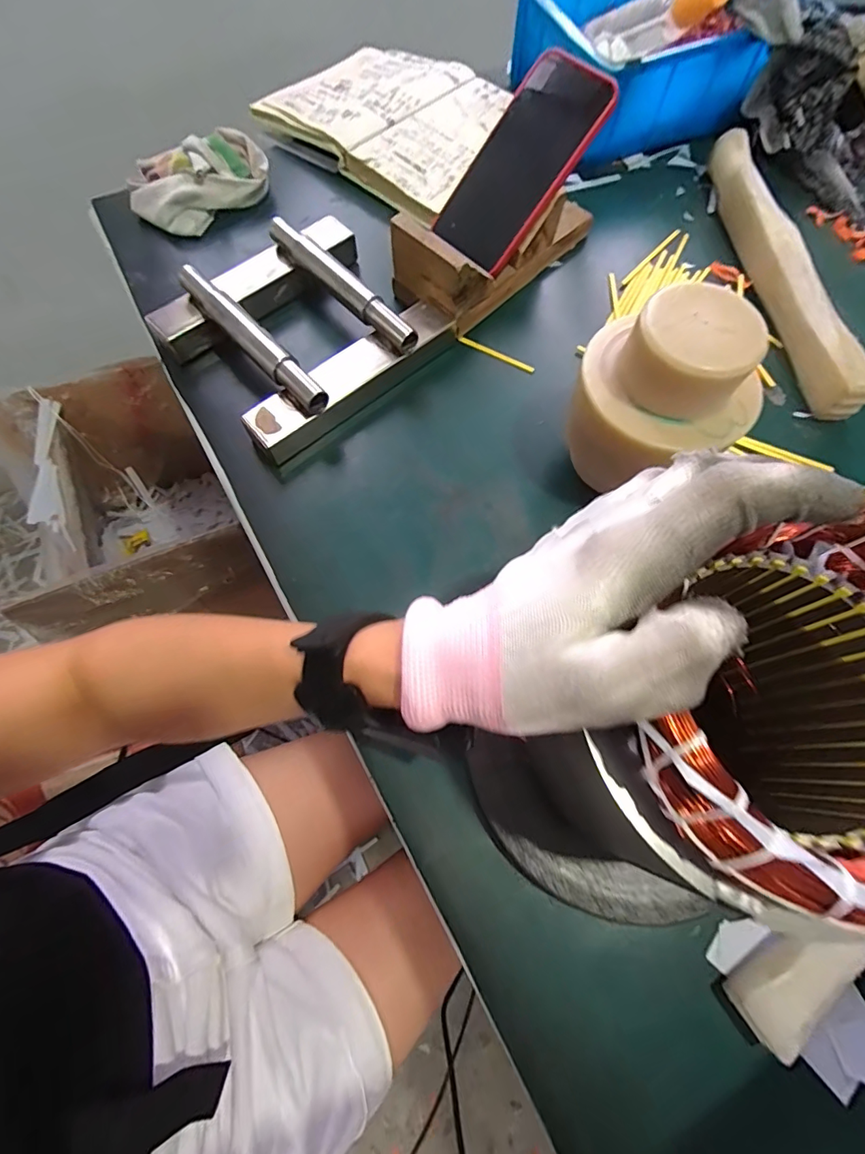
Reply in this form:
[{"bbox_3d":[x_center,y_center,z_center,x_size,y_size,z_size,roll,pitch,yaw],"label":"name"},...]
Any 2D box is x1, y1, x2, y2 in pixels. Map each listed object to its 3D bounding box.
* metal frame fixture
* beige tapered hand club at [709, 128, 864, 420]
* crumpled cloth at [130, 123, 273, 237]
[{"bbox_3d":[-0.110,-0.216,0.404,0.198,0.057,0.179,-41,75,-15],"label":"metal frame fixture"},{"bbox_3d":[0.320,-0.292,0.439,0.032,0.042,0.329,-5,69,-3],"label":"beige tapered hand club"},{"bbox_3d":[-0.226,-0.383,0.468,0.137,0.052,0.059,-25,71,-10],"label":"crumpled cloth"}]

